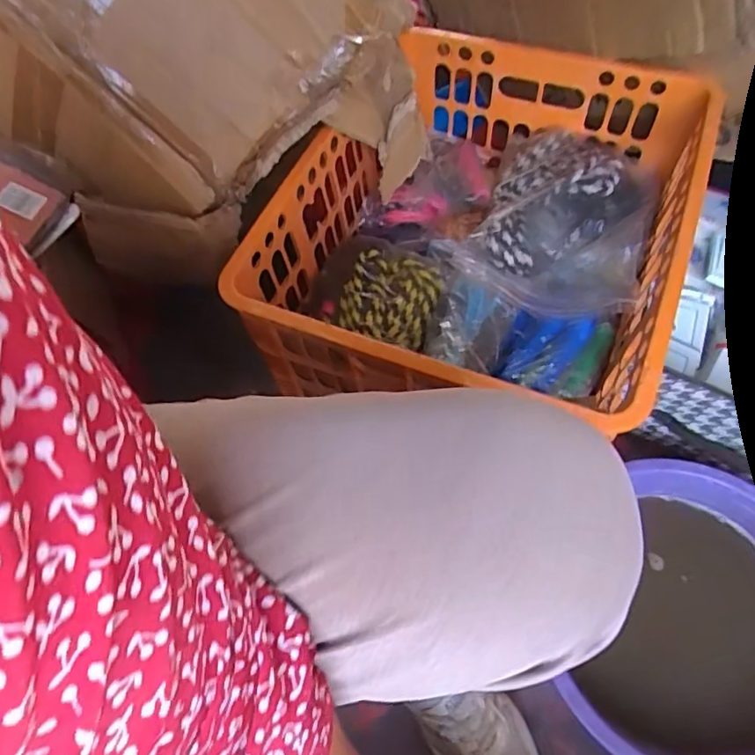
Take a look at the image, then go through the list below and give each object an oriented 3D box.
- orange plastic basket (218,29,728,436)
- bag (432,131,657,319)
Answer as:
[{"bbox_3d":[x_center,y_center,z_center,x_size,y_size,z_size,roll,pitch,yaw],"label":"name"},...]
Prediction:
[{"bbox_3d":[0.120,-0.174,0.631,0.390,0.168,0.471,22,68,12],"label":"orange plastic basket"},{"bbox_3d":[0.212,-0.197,0.658,0.218,0.069,0.279,21,68,12],"label":"bag"}]

